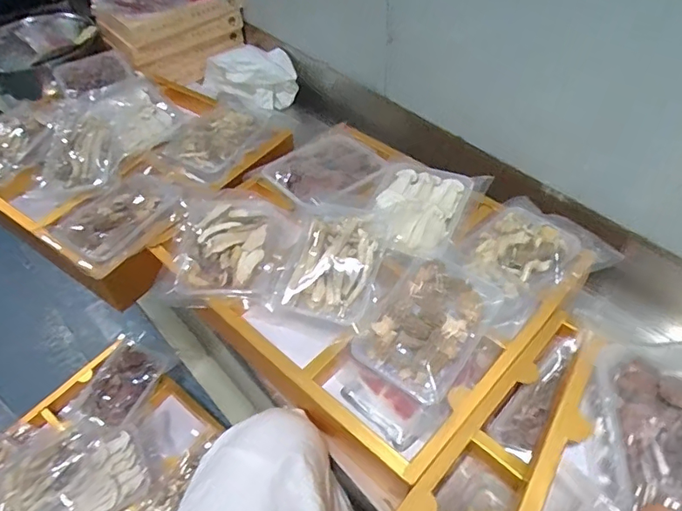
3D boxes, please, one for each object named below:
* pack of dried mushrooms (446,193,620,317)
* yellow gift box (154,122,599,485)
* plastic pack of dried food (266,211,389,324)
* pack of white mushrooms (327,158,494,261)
[{"bbox_3d":[0.240,-0.004,0.643,0.167,0.026,0.147,-34,55,-23],"label":"pack of dried mushrooms"},{"bbox_3d":[0.037,0.002,0.656,0.463,0.077,0.397,30,57,26],"label":"yellow gift box"},{"bbox_3d":[-0.006,0.005,0.616,0.110,0.025,0.149,17,52,17],"label":"plastic pack of dried food"},{"bbox_3d":[0.093,-0.078,0.697,0.164,0.026,0.174,25,55,23],"label":"pack of white mushrooms"}]

